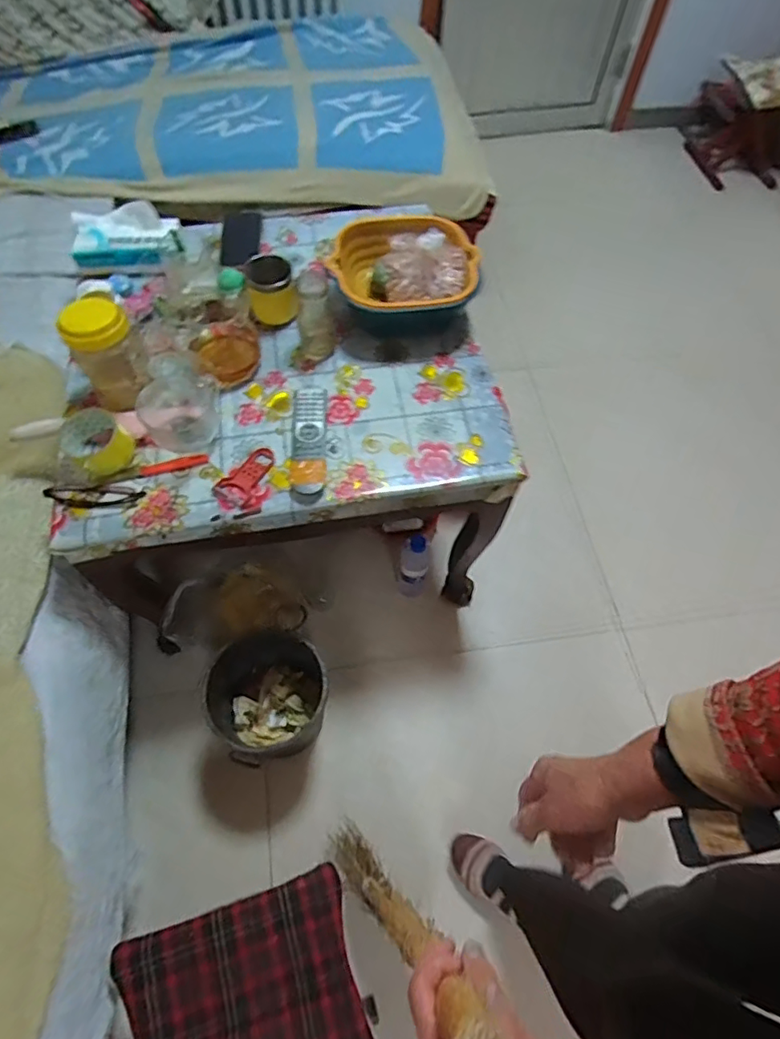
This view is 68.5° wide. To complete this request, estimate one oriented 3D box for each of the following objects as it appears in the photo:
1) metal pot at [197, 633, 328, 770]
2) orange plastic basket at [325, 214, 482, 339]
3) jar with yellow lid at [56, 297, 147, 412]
[{"bbox_3d":[-0.233,0.329,1.074,0.202,0.188,0.215,1,62,-2],"label":"metal pot"},{"bbox_3d":[0.024,-0.421,0.987,0.235,0.108,0.215,-1,62,-3],"label":"orange plastic basket"},{"bbox_3d":[-0.422,-0.249,0.859,0.087,0.155,0.079,-28,67,-16],"label":"jar with yellow lid"}]

